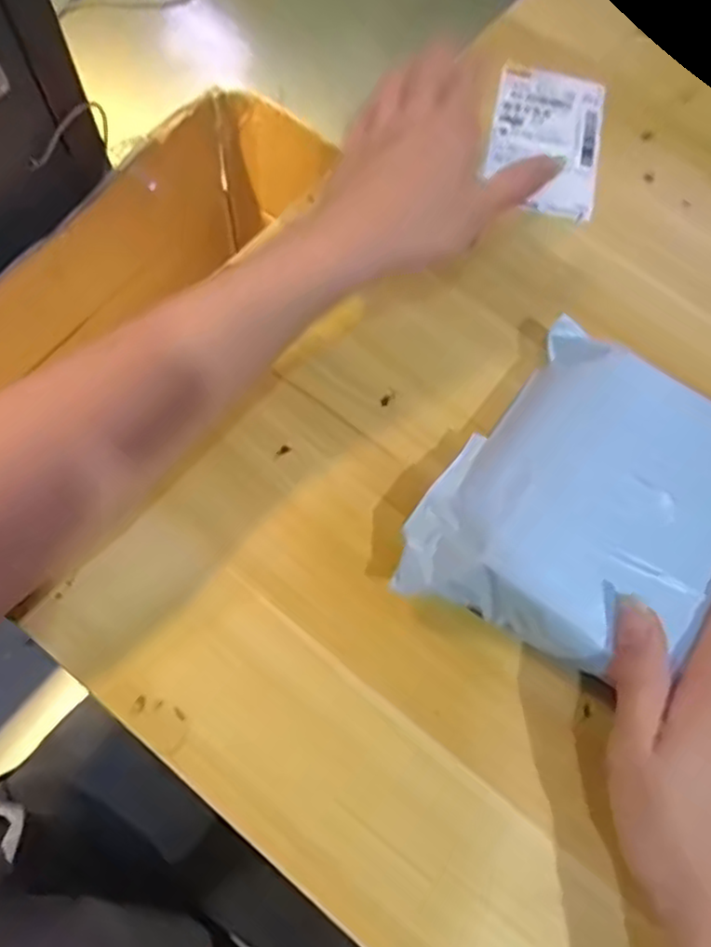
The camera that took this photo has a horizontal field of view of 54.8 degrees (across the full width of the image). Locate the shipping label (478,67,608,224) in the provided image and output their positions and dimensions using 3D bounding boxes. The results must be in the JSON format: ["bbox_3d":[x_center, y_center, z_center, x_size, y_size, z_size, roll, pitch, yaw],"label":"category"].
[{"bbox_3d":[0.133,-0.234,0.484,0.076,0.007,0.130,11,69,2],"label":"shipping label"}]

